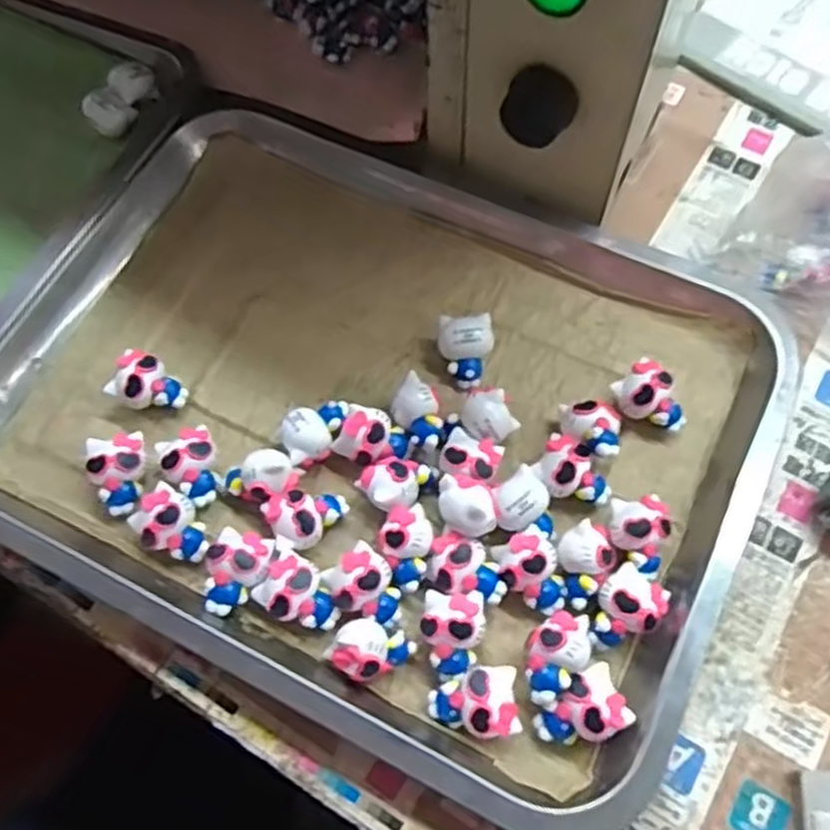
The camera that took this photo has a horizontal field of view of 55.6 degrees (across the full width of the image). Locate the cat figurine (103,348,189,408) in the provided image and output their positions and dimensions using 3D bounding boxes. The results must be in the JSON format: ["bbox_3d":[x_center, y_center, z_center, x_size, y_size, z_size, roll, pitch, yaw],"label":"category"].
[{"bbox_3d":[-0.126,-0.013,0.370,0.032,0.020,0.024,28,69,13],"label":"cat figurine"}]

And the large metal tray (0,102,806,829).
[{"bbox_3d":[-0.020,-0.010,0.365,0.339,0.027,0.262,26,69,13],"label":"large metal tray"}]

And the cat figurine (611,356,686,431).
[{"bbox_3d":[0.104,-0.007,0.358,0.026,0.022,0.033,-19,67,-7],"label":"cat figurine"}]

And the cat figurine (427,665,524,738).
[{"bbox_3d":[0.022,0.113,0.307,0.034,0.019,0.026,-6,66,-1],"label":"cat figurine"}]

